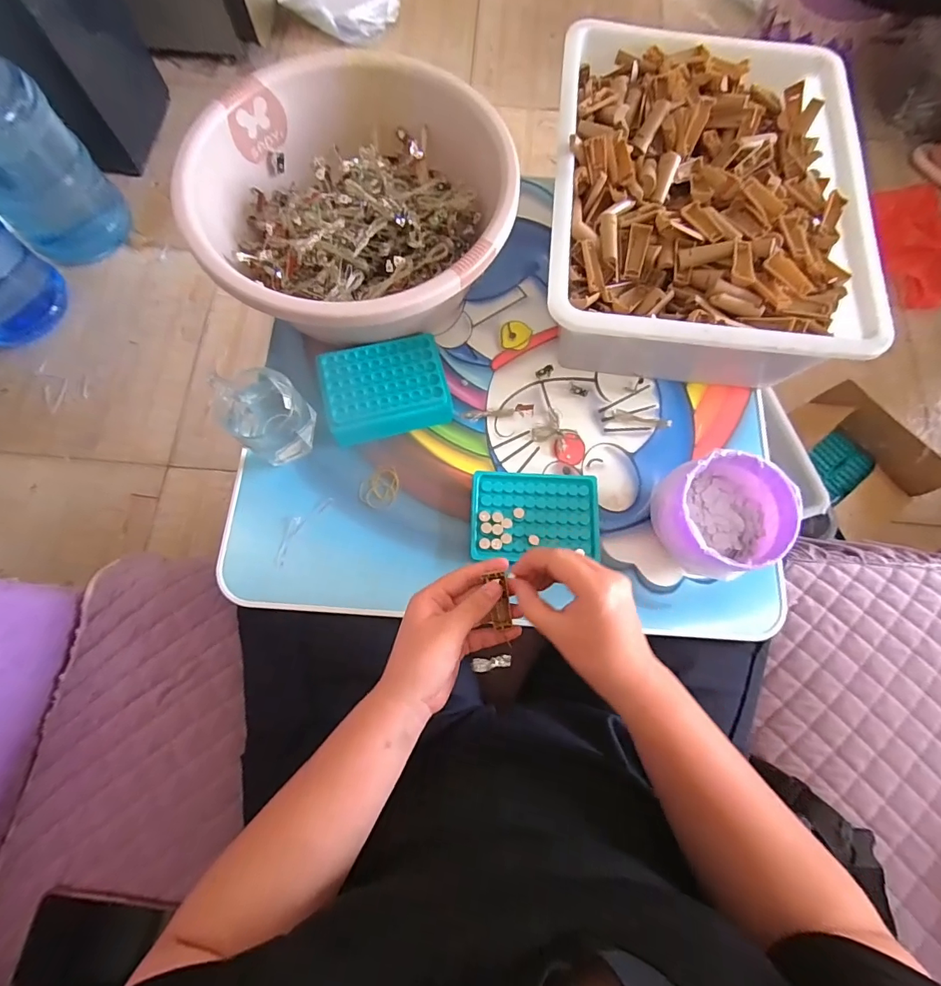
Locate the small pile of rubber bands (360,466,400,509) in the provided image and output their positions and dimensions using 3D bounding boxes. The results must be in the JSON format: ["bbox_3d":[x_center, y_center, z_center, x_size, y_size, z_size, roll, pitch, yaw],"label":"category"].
[{"bbox_3d":[-0.096,-0.004,0.493,0.046,0.009,0.036,-38,79,-11],"label":"small pile of rubber bands"}]

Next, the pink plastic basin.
[{"bbox_3d":[-0.114,-0.313,0.506,0.311,0.120,0.304,1,74,-2],"label":"pink plastic basin"}]

